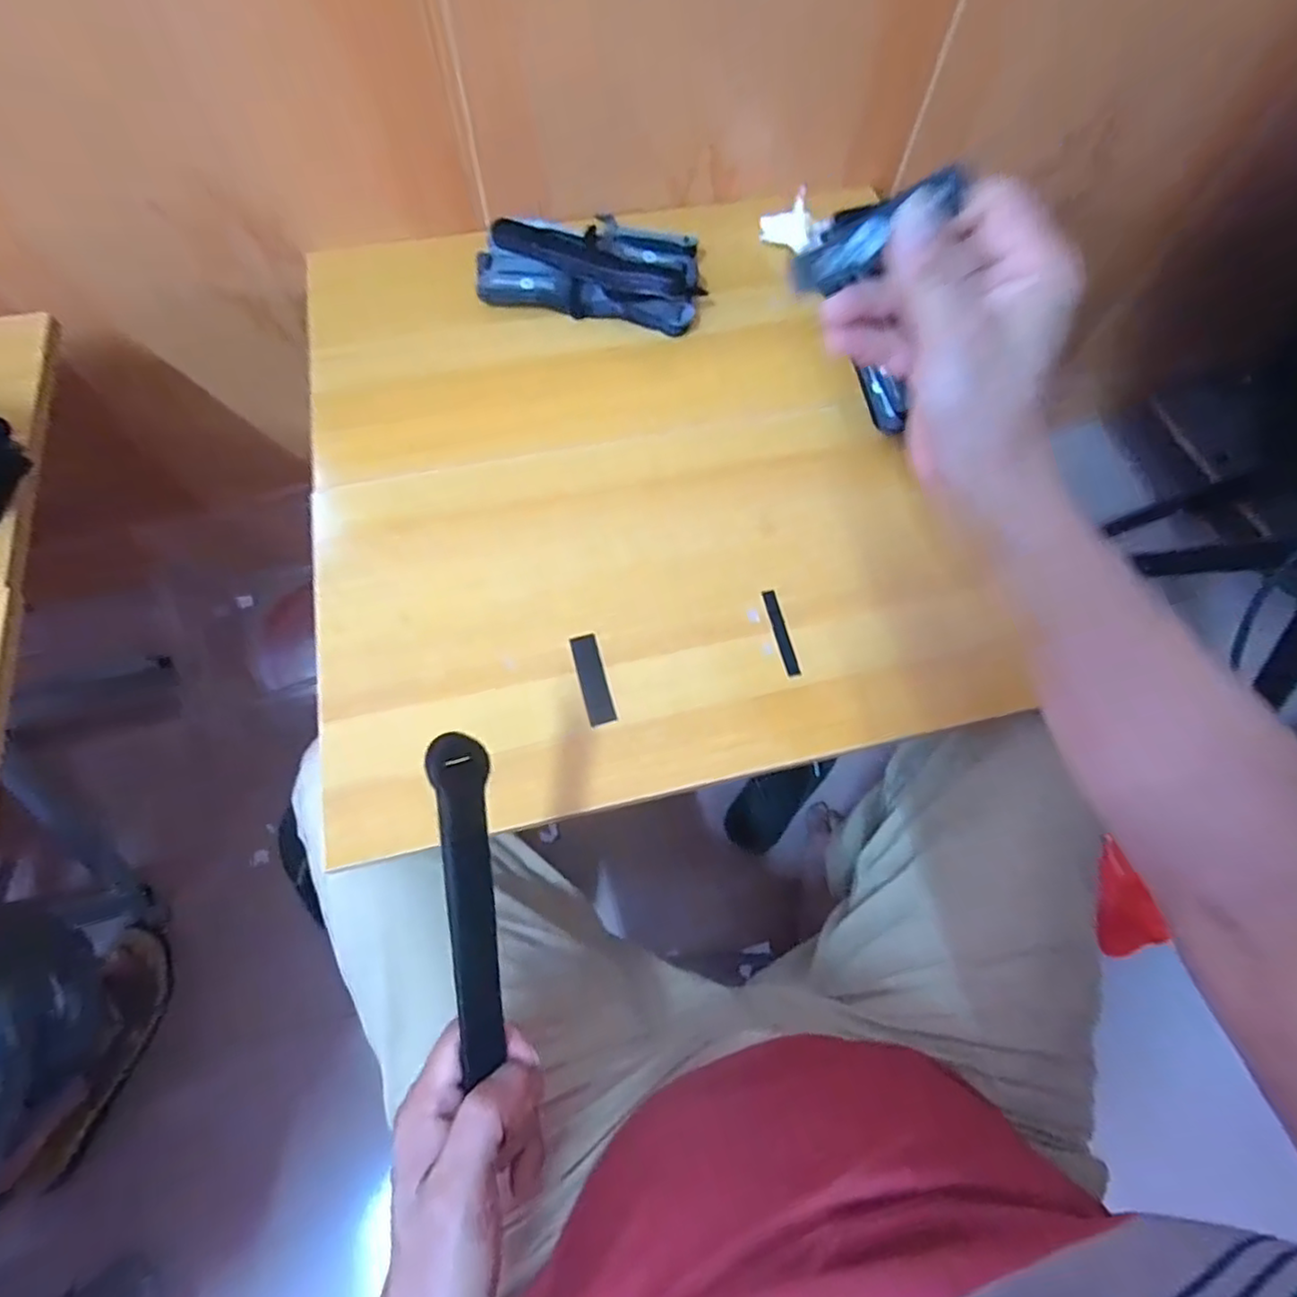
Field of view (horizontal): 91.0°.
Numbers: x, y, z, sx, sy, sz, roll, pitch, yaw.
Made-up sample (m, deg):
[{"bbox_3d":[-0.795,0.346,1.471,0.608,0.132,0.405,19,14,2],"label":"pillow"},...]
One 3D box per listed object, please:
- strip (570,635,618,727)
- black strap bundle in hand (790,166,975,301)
[{"bbox_3d":[-0.040,0.023,0.460,0.019,0.006,0.067,-14,68,-9],"label":"strip"},{"bbox_3d":[0.099,-0.180,0.280,0.020,0.079,0.012,31,62,-33],"label":"black strap bundle in hand"}]

